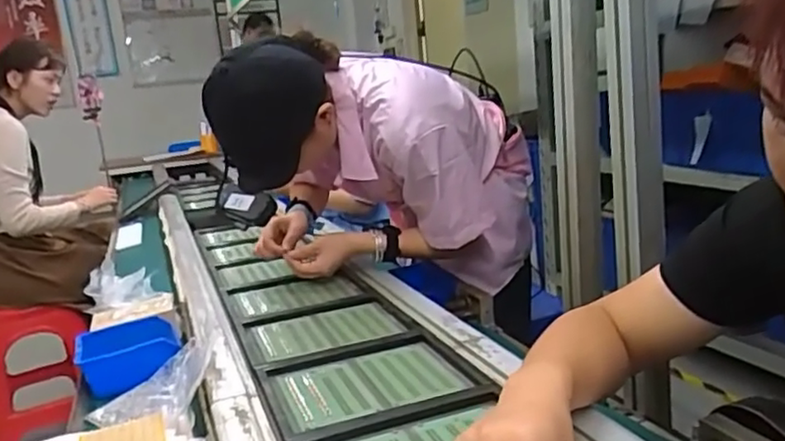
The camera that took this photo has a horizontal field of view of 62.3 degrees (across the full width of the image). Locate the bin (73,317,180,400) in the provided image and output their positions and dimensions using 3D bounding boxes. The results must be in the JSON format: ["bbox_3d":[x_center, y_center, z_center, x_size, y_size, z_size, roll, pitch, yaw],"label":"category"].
[{"bbox_3d":[-0.381,0.190,0.938,0.133,0.058,0.145,-10,12,-22],"label":"bin"}]

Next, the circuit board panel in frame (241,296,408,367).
[{"bbox_3d":[-0.095,0.146,0.887,0.197,0.010,0.176,-9,12,-20],"label":"circuit board panel in frame"}]

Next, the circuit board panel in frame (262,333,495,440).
[{"bbox_3d":[-0.024,0.177,0.713,0.212,0.009,0.176,-9,12,-19],"label":"circuit board panel in frame"}]

